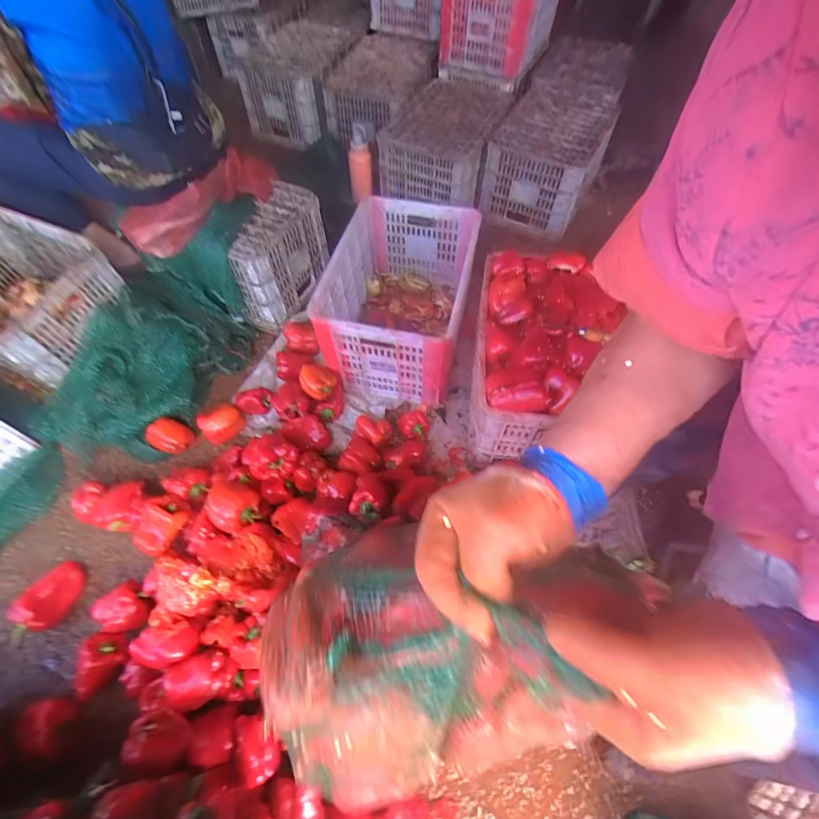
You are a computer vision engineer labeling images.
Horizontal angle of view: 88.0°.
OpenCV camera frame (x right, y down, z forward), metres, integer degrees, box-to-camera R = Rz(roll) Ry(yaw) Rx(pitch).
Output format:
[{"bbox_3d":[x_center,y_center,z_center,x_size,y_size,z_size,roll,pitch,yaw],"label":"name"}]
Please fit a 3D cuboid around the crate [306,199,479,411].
[{"bbox_3d":[-0.025,-0.321,1.222,0.360,0.278,0.508,12,60,7],"label":"crate"}]

